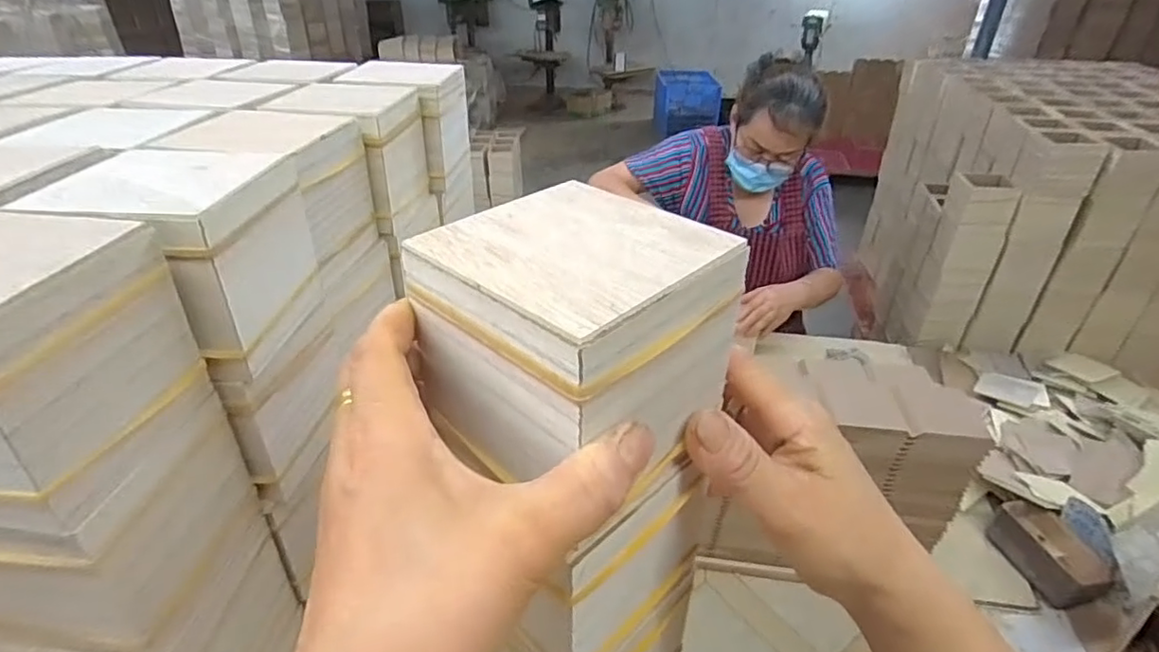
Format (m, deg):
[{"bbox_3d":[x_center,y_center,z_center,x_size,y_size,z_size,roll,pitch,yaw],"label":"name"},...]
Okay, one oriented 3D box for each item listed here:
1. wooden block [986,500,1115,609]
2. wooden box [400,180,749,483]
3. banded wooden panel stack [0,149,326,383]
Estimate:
[{"bbox_3d":[0.627,0.303,0.796,0.084,0.048,0.143,-10,35,-15],"label":"wooden block"},{"bbox_3d":[-0.002,0.004,0.227,0.087,0.074,0.091,28,42,35],"label":"wooden box"},{"bbox_3d":[-0.199,-0.028,0.316,0.080,0.096,0.096,2,34,2],"label":"banded wooden panel stack"}]

